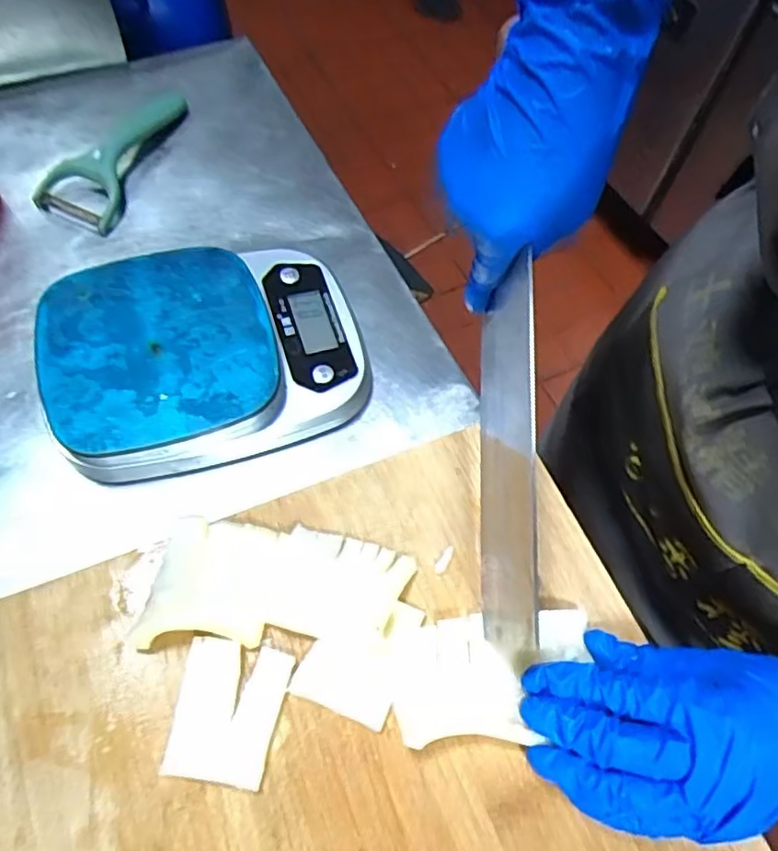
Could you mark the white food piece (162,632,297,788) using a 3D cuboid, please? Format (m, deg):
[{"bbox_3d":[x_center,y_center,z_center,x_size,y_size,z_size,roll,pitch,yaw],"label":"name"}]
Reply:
[{"bbox_3d":[-0.076,0.134,0.300,0.050,0.006,0.060,9,59,1],"label":"white food piece"}]

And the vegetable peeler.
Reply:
[{"bbox_3d":[-0.213,-0.217,0.489,0.060,0.026,0.147,15,60,5],"label":"vegetable peeler"}]

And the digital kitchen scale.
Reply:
[{"bbox_3d":[-0.115,-0.052,0.398,0.184,0.027,0.144,-17,62,-13],"label":"digital kitchen scale"}]

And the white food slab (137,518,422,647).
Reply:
[{"bbox_3d":[-0.054,0.080,0.325,0.127,0.014,0.060,3,59,-2],"label":"white food slab"}]

